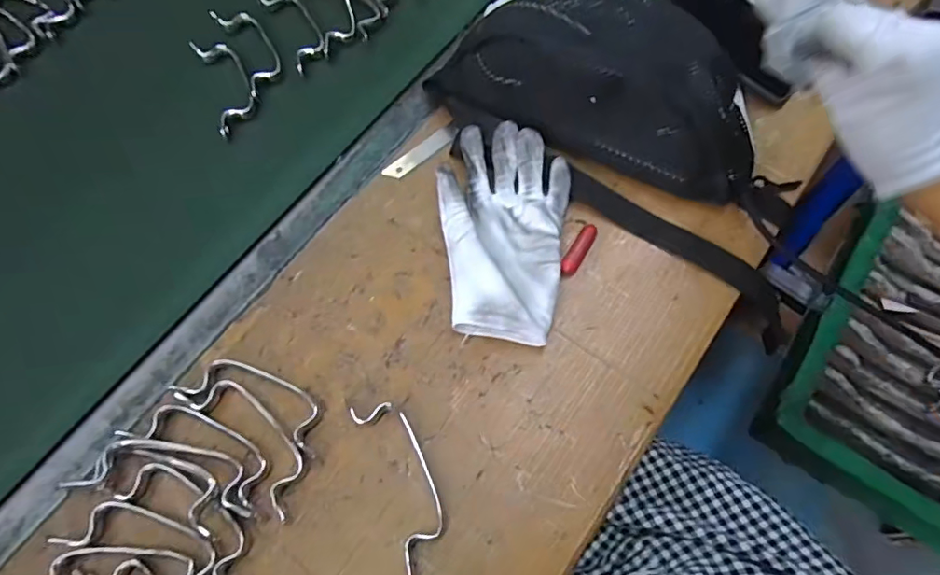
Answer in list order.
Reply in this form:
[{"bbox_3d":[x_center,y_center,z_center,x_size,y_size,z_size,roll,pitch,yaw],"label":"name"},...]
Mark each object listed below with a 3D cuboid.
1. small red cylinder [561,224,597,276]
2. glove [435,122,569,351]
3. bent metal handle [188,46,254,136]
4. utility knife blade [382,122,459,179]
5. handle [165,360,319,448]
[{"bbox_3d":[0.090,-0.031,0.432,0.013,0.007,0.050,30,73,13],"label":"small red cylinder"},{"bbox_3d":[0.024,-0.047,0.428,0.103,0.035,0.173,7,69,6],"label":"glove"},{"bbox_3d":[-0.241,-0.203,0.519,0.040,0.013,0.120,-23,70,-6],"label":"bent metal handle"},{"bbox_3d":[-0.044,-0.126,0.486,0.080,0.004,0.016,-39,85,-11],"label":"utility knife blade"},{"bbox_3d":[-0.169,0.082,0.402,0.114,0.010,0.038,20,71,10],"label":"handle"}]

